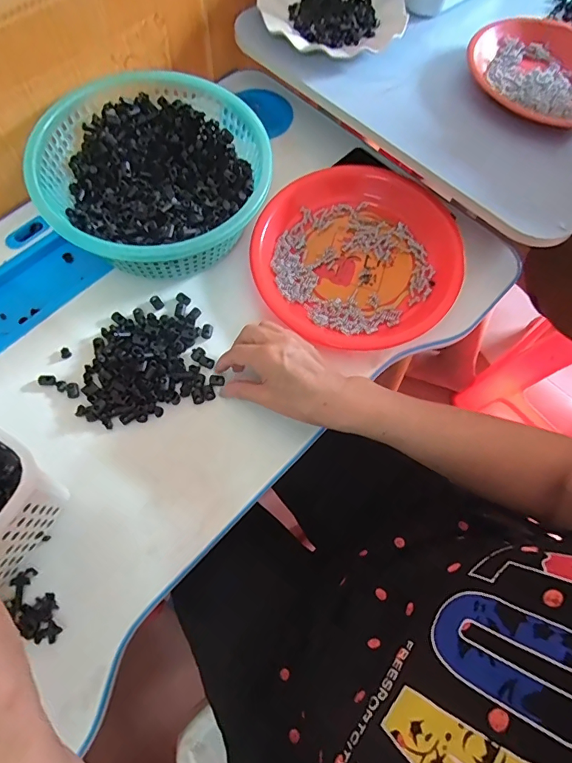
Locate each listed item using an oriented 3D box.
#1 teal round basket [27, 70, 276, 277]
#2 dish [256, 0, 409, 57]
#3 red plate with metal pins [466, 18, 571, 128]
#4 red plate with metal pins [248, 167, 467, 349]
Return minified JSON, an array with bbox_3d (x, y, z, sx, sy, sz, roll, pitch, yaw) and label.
[{"bbox_3d":[-0.138,-0.214,0.489,0.225,0.081,0.226,1,68,-2],"label":"teal round basket"},{"bbox_3d":[0.061,-0.468,0.571,0.179,0.023,0.184,1,68,-3],"label":"dish"},{"bbox_3d":[0.310,-0.366,0.536,0.188,0.034,0.166,-19,71,-10],"label":"red plate with metal pins"},{"bbox_3d":[0.078,-0.137,0.493,0.221,0.026,0.208,1,68,-2],"label":"red plate with metal pins"}]

